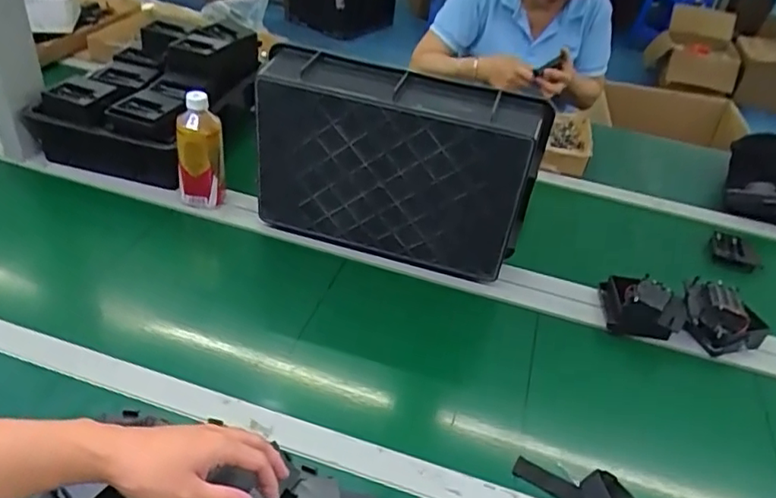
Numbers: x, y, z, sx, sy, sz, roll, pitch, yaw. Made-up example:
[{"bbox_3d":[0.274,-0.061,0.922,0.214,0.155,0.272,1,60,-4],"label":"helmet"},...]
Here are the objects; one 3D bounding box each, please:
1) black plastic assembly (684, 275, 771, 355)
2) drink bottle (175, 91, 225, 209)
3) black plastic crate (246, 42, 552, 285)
[{"bbox_3d":[0.485,0.100,0.876,0.121,0.057,0.108,33,44,29],"label":"black plastic assembly"},{"bbox_3d":[-0.293,-0.155,0.933,0.070,0.171,0.063,-7,40,-18],"label":"drink bottle"},{"bbox_3d":[0.007,-0.118,0.875,0.387,0.252,0.101,15,38,10],"label":"black plastic crate"}]

